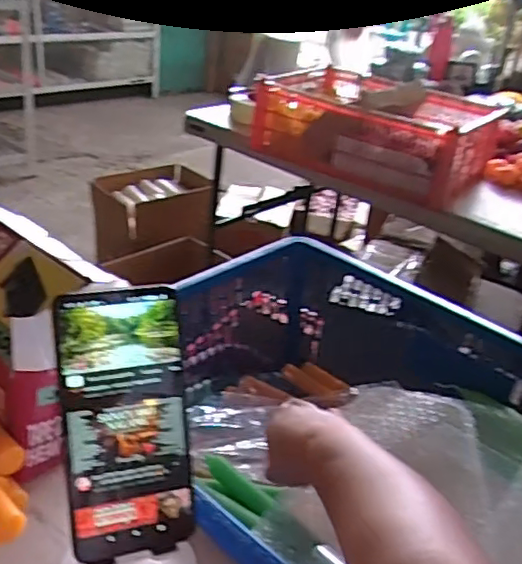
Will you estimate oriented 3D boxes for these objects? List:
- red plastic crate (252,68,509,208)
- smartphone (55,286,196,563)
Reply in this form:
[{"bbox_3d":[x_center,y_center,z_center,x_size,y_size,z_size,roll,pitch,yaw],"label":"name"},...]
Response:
[{"bbox_3d":[0.245,-0.336,1.336,0.481,0.160,0.343,24,33,28],"label":"red plastic crate"},{"bbox_3d":[-0.081,0.086,0.368,0.071,0.161,0.006,-5,5,-20],"label":"smartphone"}]

